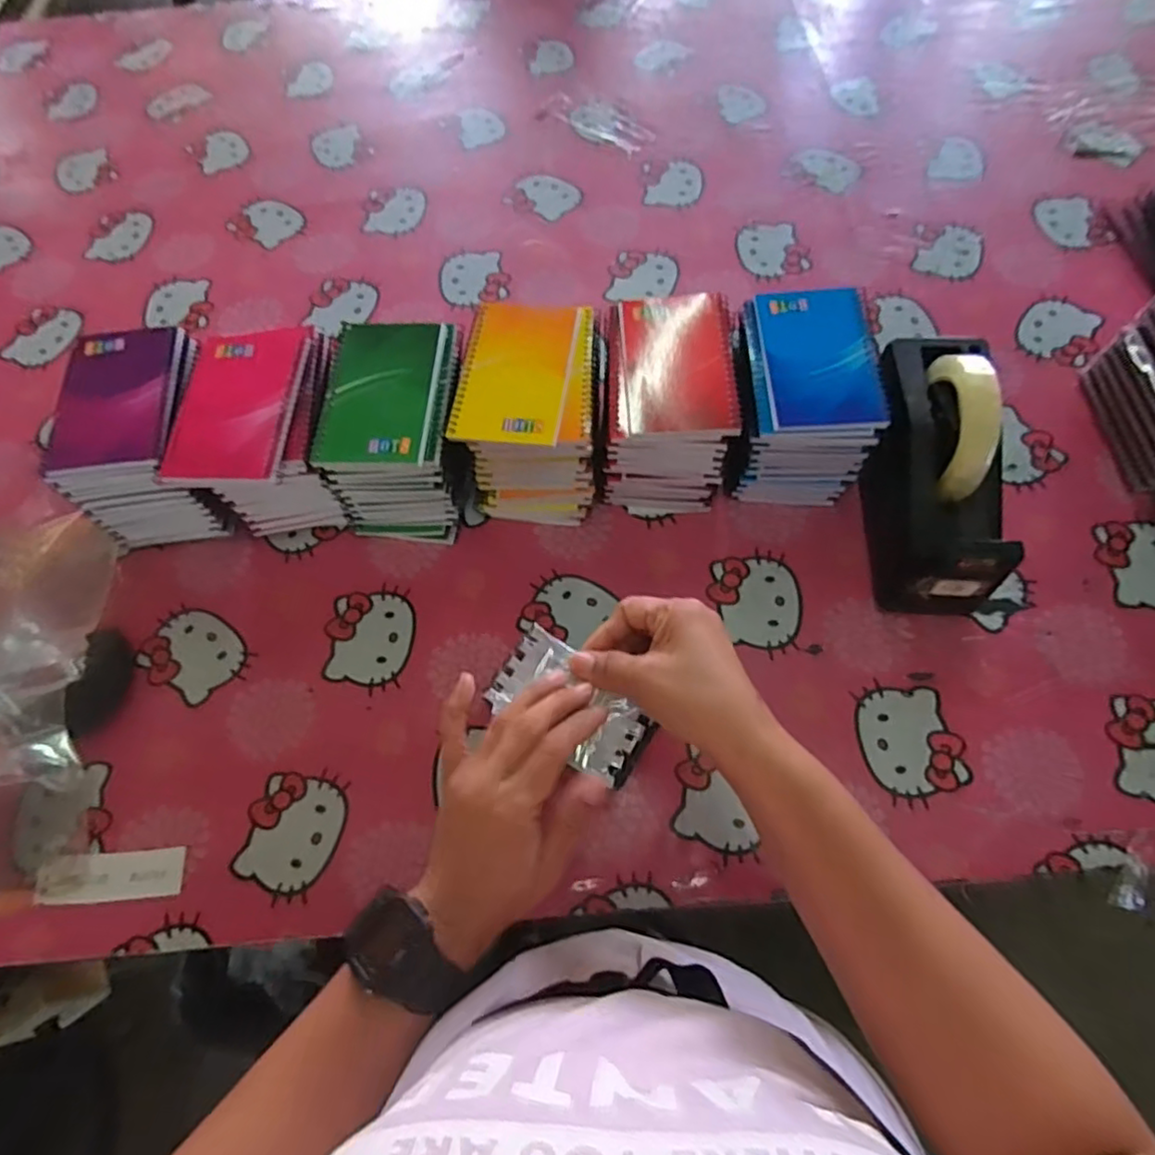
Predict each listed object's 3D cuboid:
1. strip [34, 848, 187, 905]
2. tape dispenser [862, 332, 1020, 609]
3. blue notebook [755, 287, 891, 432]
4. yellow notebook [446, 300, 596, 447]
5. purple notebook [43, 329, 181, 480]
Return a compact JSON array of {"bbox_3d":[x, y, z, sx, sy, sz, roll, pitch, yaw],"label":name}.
[{"bbox_3d":[-0.339,0.217,0.462,0.105,0.005,0.032,-5,66,0],"label":"strip"},{"bbox_3d":[0.276,-0.086,0.489,0.073,0.131,0.195,3,67,4],"label":"tape dispenser"},{"bbox_3d":[0.184,-0.168,0.485,0.084,0.012,0.125,-1,66,2],"label":"blue notebook"},{"bbox_3d":[-0.038,-0.159,0.488,0.099,0.012,0.130,4,67,4],"label":"yellow notebook"},{"bbox_3d":[-0.355,-0.136,0.483,0.084,0.013,0.131,-7,66,-1],"label":"purple notebook"}]

